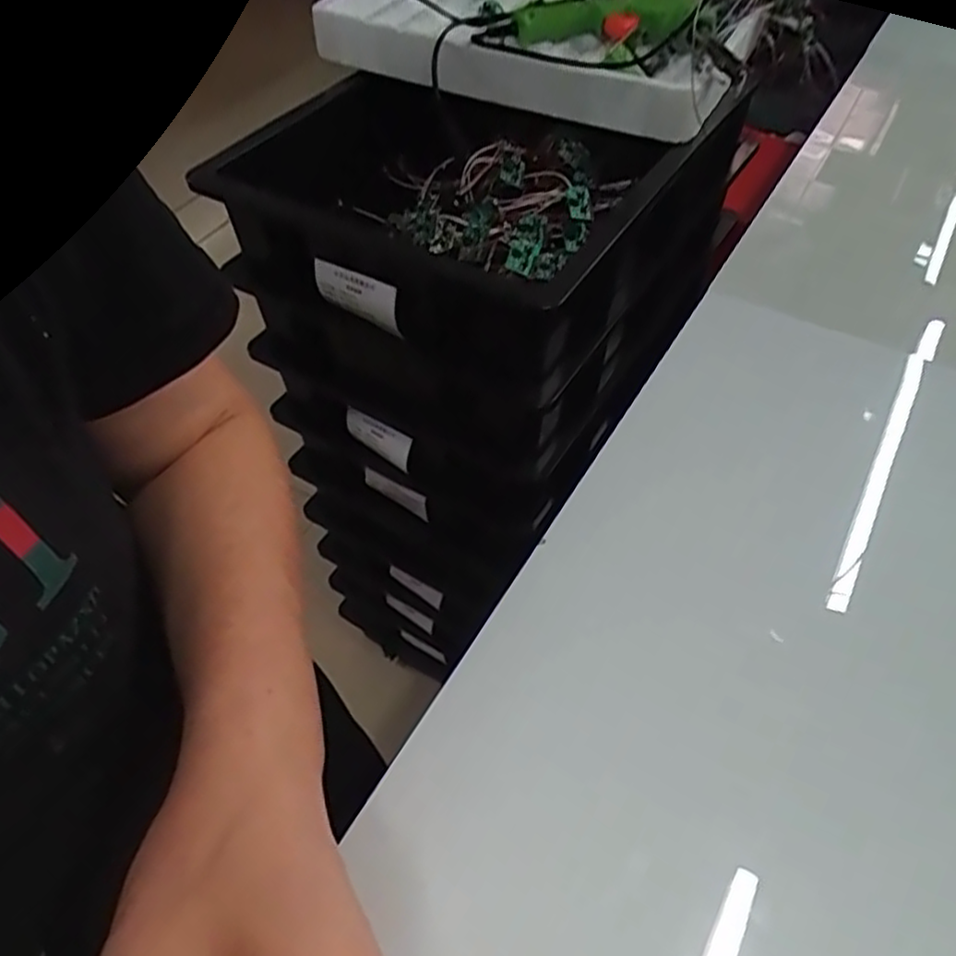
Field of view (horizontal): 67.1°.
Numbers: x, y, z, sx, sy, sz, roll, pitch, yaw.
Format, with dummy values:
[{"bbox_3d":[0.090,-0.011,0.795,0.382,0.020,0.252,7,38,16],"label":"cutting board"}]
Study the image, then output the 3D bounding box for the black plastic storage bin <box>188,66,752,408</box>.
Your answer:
[{"bbox_3d":[-0.030,-0.239,0.620,0.375,0.102,0.292,23,55,22],"label":"black plastic storage bin"}]

